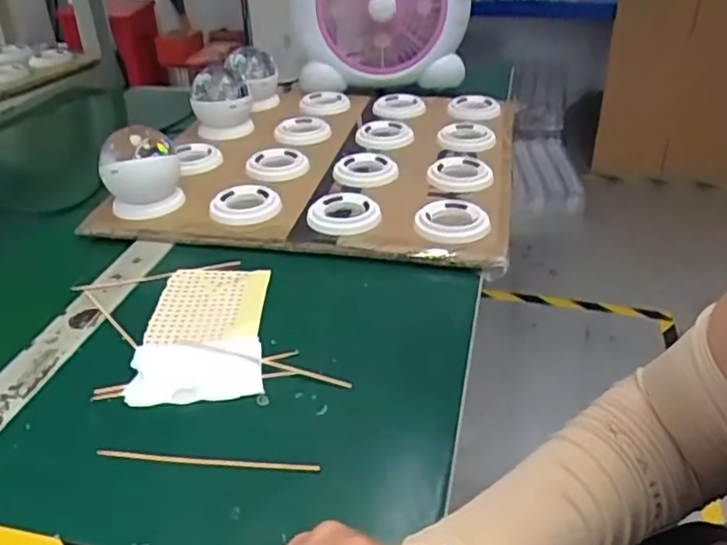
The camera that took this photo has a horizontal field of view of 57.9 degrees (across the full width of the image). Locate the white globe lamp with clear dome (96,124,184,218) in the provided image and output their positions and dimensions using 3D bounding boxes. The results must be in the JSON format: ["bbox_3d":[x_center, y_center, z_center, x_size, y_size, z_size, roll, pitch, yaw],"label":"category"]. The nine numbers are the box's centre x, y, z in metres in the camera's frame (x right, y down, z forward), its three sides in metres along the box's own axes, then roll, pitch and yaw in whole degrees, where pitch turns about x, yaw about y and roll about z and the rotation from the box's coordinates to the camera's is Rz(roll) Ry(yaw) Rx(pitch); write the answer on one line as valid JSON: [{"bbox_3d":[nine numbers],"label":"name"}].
[{"bbox_3d":[-0.232,-0.106,0.689,0.076,0.085,0.078,-10,35,-15],"label":"white globe lamp with clear dome"}]

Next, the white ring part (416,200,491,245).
[{"bbox_3d":[0.087,-0.051,0.641,0.066,0.012,0.069,0,34,0],"label":"white ring part"}]

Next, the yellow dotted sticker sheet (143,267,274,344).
[{"bbox_3d":[-0.130,0.026,0.560,0.092,0.011,0.116,-2,34,-2],"label":"yellow dotted sticker sheet"}]

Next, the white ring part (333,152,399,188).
[{"bbox_3d":[0.003,-0.119,0.759,0.073,0.014,0.073,0,34,0],"label":"white ring part"}]

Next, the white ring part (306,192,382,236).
[{"bbox_3d":[-0.020,-0.058,0.661,0.076,0.019,0.076,0,34,0],"label":"white ring part"}]

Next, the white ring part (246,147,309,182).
[{"bbox_3d":[-0.101,-0.132,0.784,0.071,0.019,0.071,0,34,0],"label":"white ring part"}]

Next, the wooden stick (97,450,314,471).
[{"bbox_3d":[-0.099,0.118,0.414,0.141,0.005,0.007,3,34,4],"label":"wooden stick"}]

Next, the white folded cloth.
[{"bbox_3d":[-0.123,0.069,0.484,0.094,0.008,0.064,-4,34,-6],"label":"white folded cloth"}]

